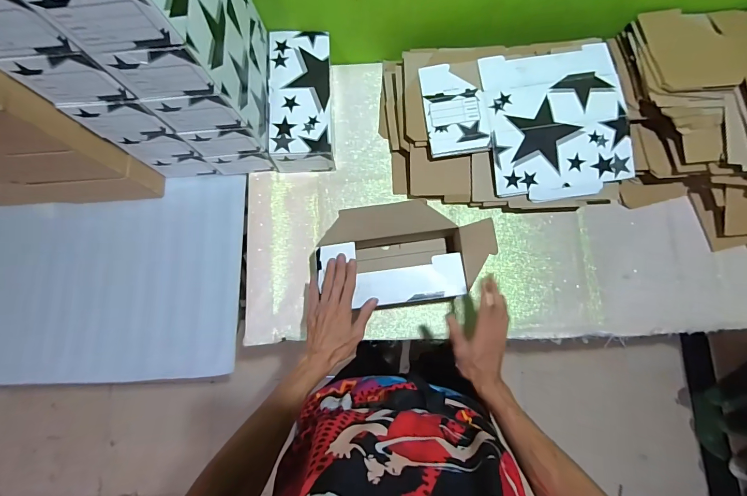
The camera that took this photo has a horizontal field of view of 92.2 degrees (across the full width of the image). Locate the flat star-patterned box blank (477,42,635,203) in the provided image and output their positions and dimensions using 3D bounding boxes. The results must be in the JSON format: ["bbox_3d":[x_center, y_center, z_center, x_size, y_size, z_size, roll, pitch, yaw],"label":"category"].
[{"bbox_3d":[0.355,-0.245,0.707,0.259,0.053,0.284,-6,79,0],"label":"flat star-patterned box blank"}]

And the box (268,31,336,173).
[{"bbox_3d":[-0.145,-0.299,0.754,0.124,0.099,0.271,-1,79,1],"label":"box"}]

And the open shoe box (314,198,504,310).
[{"bbox_3d":[0.050,0.019,0.672,0.297,0.155,0.167,-8,79,0],"label":"open shoe box"}]

